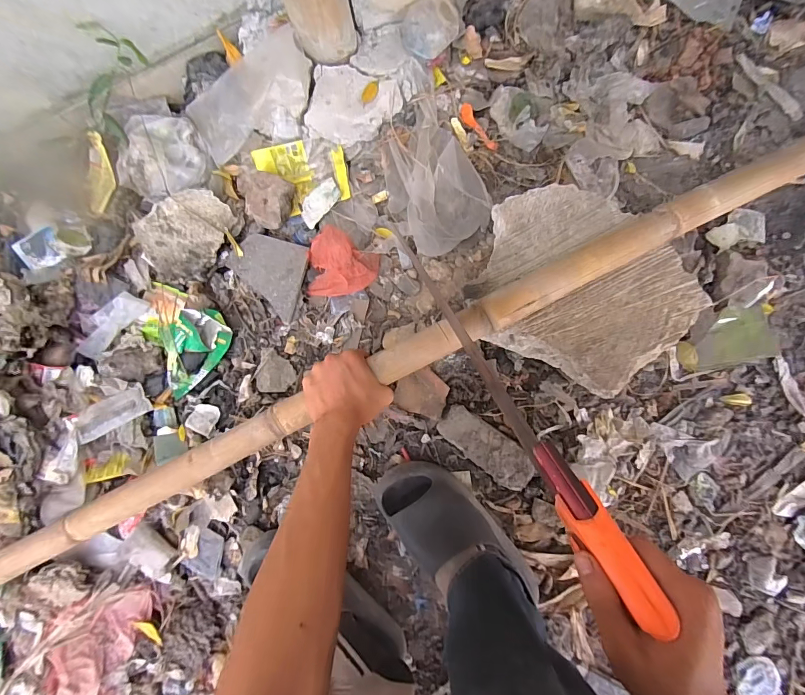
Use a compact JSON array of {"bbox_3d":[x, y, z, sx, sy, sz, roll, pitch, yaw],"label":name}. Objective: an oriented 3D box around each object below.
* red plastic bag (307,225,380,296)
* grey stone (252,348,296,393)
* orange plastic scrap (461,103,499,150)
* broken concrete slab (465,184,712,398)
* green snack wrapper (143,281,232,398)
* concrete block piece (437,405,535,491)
[{"bbox_3d":[-0.106,-0.129,0.640,0.114,0.030,0.108,30,89,4],"label":"red plastic bag"},{"bbox_3d":[-0.212,0.042,0.653,0.063,0.016,0.069,0,88,3],"label":"grey stone"},{"bbox_3d":[0.125,-0.361,0.640,0.018,0.019,0.085,-41,88,2],"label":"orange plastic scrap"},{"bbox_3d":[0.251,-0.086,0.547,0.292,0.053,0.239,28,91,3],"label":"broken concrete slab"},{"bbox_3d":[-0.381,-0.030,0.682,0.138,0.033,0.190,-32,87,1],"label":"green snack wrapper"},{"bbox_3d":[0.127,0.150,0.587,0.148,0.028,0.060,35,92,3],"label":"concrete block piece"}]

